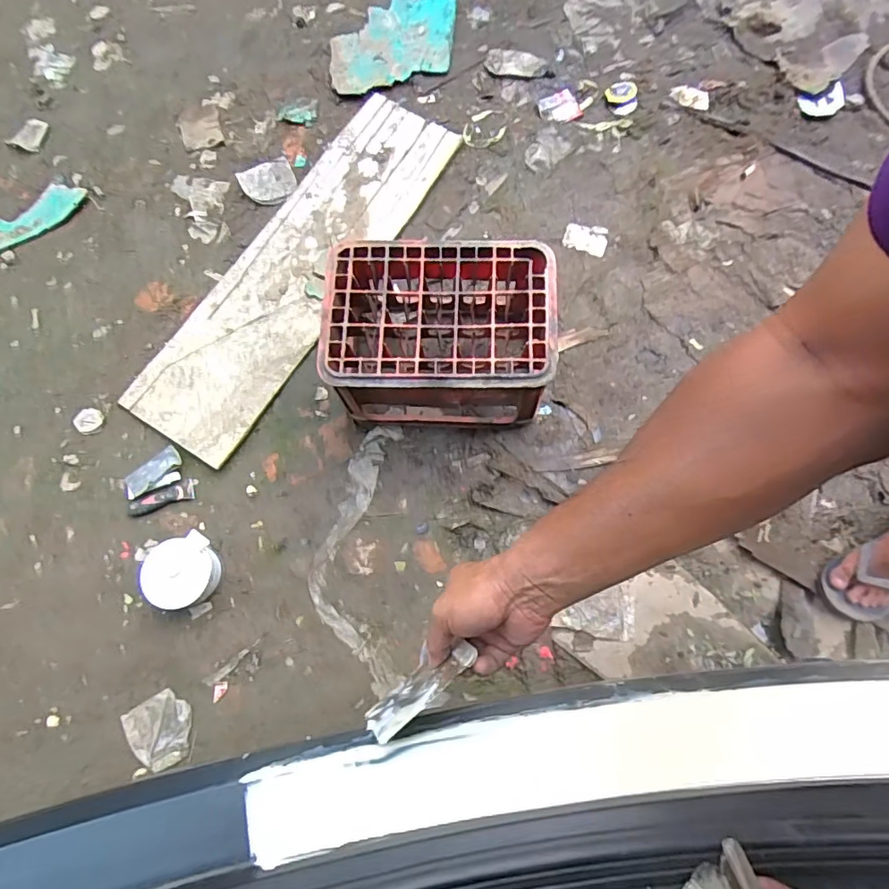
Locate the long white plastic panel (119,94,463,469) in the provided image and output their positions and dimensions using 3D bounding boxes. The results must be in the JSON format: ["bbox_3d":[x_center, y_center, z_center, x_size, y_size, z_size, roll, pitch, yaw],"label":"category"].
[{"bbox_3d":[-0.335,-0.445,1.226,0.304,0.017,0.986,28,76,10],"label":"long white plastic panel"}]

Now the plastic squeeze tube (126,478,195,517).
[{"bbox_3d":[-0.580,0.110,1.075,0.129,0.024,0.042,-21,73,-4],"label":"plastic squeeze tube"}]

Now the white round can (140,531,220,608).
[{"bbox_3d":[-0.496,0.247,1.007,0.130,0.087,0.124,0,74,0],"label":"white round can"}]

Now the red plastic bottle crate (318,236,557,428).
[{"bbox_3d":[-0.006,-0.215,1.021,0.405,0.249,0.316,1,73,3],"label":"red plastic bottle crate"}]

